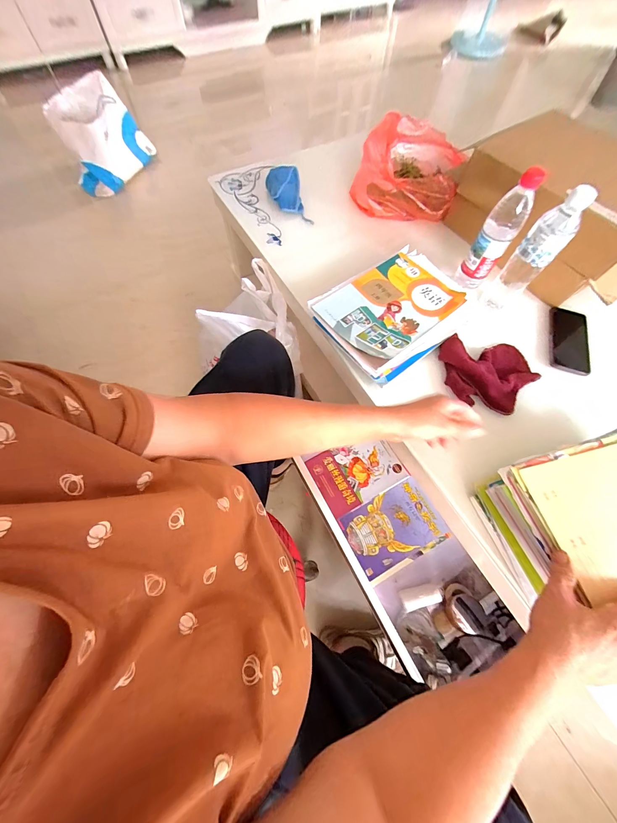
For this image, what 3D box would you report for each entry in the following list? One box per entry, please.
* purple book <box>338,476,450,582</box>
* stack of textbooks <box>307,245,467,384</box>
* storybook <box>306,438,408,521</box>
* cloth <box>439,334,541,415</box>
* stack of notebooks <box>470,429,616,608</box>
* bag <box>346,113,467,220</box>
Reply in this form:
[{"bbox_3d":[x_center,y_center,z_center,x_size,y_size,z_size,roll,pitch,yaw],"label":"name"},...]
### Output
[{"bbox_3d":[0.194,0.266,0.671,0.211,0.017,0.142,-26,70,-12],"label":"purple book"},{"bbox_3d":[0.175,-0.206,0.588,0.300,0.040,0.217,-33,72,-15],"label":"stack of textbooks"},{"bbox_3d":[0.116,0.140,0.695,0.199,0.018,0.144,-25,70,-12],"label":"storybook"},{"bbox_3d":[0.351,-0.075,0.562,0.175,0.036,0.158,3,67,-1],"label":"cloth"},{"bbox_3d":[0.420,0.152,0.416,0.268,0.096,0.201,-15,68,-8],"label":"stack of notebooks"},{"bbox_3d":[0.247,-0.606,0.728,0.249,0.134,0.189,12,67,3],"label":"bag"}]

